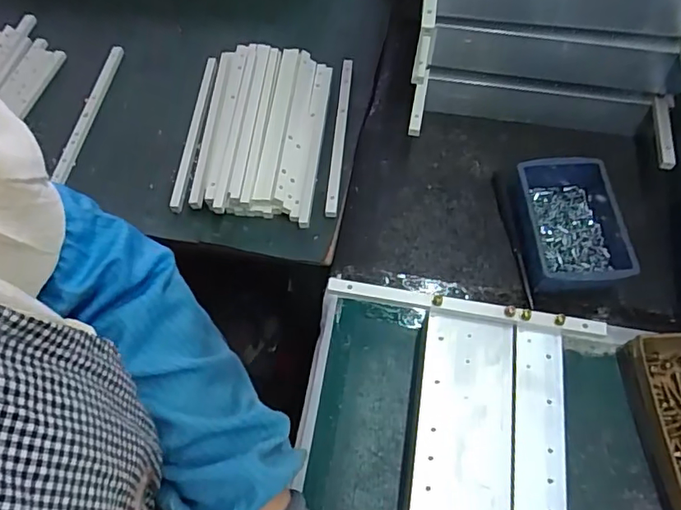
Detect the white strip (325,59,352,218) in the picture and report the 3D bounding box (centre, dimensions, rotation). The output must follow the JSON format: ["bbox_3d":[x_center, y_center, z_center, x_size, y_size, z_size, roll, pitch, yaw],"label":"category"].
[{"bbox_3d":[-0.001,-0.152,0.654,0.014,0.016,0.245,4,60,3],"label":"white strip"}]

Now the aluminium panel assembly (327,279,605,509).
[{"bbox_3d":[0.087,0.171,0.415,0.220,0.021,0.291,7,60,4],"label":"aluminium panel assembly"}]

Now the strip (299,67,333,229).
[{"bbox_3d":[-0.029,-0.141,0.646,0.012,0.008,0.246,5,60,3],"label":"strip"}]

